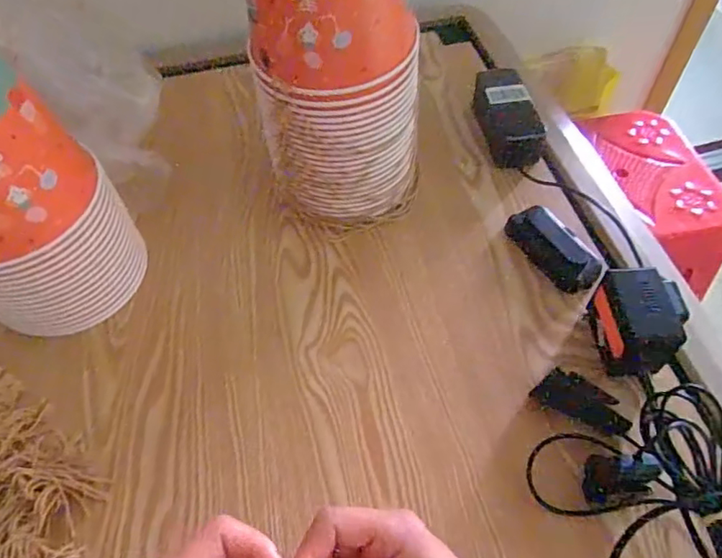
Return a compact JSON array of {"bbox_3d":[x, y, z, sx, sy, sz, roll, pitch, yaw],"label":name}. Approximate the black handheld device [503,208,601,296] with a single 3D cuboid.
[{"bbox_3d":[0.204,-0.035,0.575,0.050,0.021,0.108,-31,60,-18],"label":"black handheld device"}]

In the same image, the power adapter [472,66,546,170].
[{"bbox_3d":[0.180,-0.209,0.680,0.061,0.052,0.151,-10,56,-5],"label":"power adapter"}]

